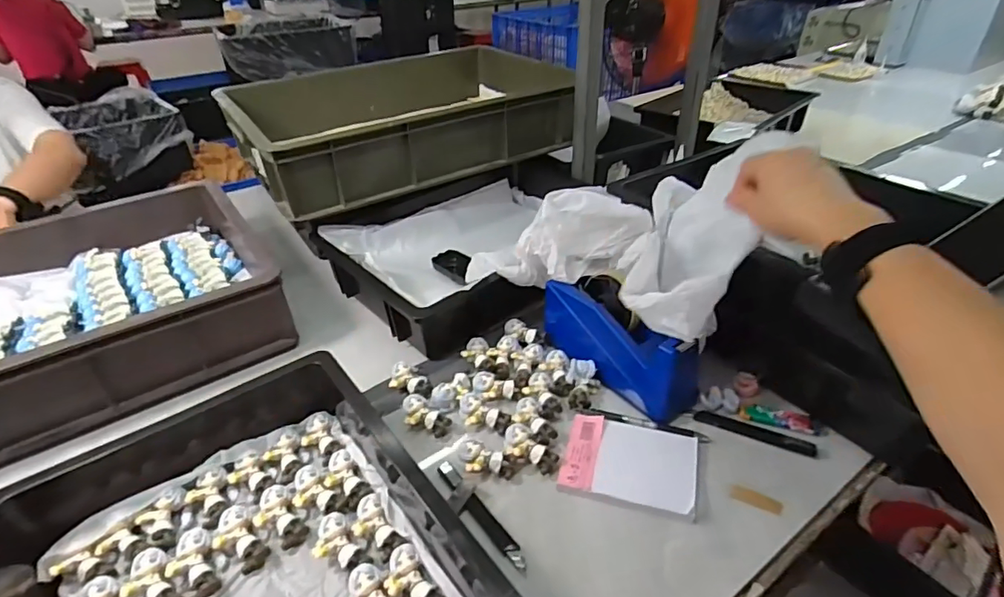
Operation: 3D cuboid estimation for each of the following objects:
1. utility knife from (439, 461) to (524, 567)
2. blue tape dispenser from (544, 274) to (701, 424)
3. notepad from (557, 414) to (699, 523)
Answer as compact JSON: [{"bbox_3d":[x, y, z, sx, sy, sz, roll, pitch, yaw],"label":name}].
[{"bbox_3d":[-0.021,0.201,0.498,0.017,0.009,0.131,-24,41,-28],"label":"utility knife"},{"bbox_3d":[0.132,0.040,0.608,0.058,0.111,0.195,-25,41,-29],"label":"blue tape dispenser"},{"bbox_3d":[0.130,0.166,0.532,0.127,0.012,0.097,11,37,17],"label":"notepad"}]

